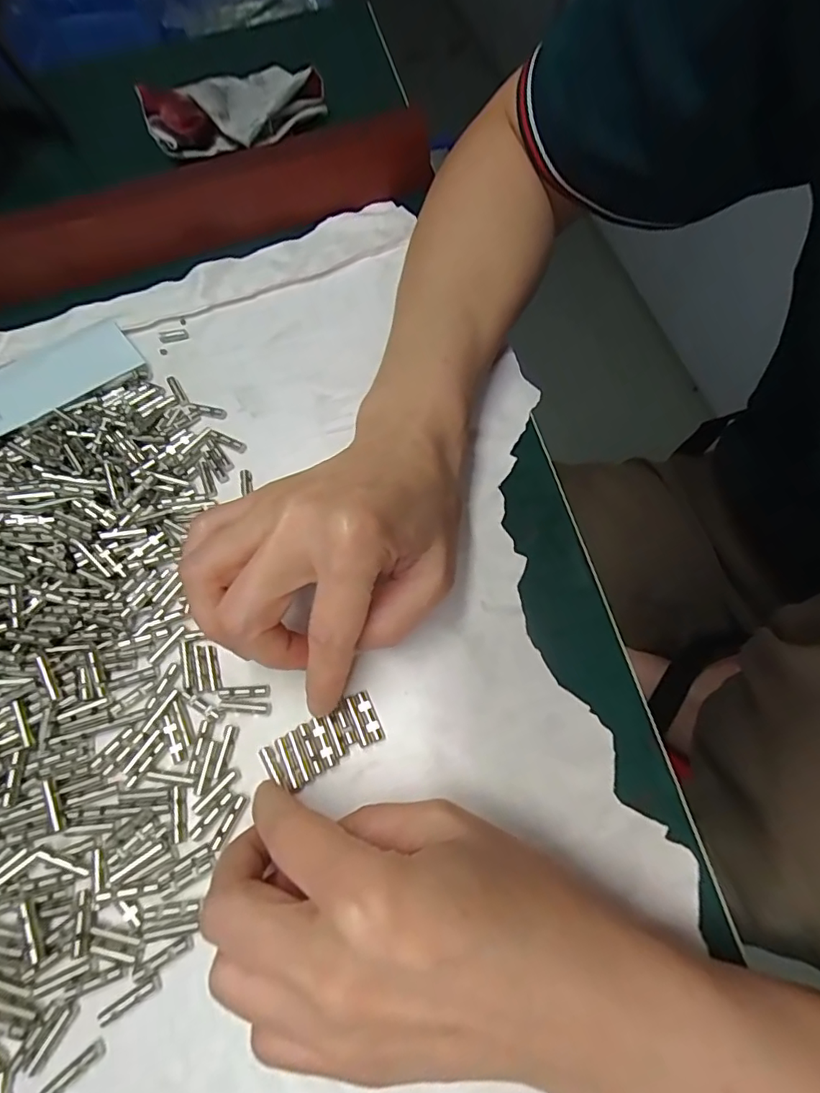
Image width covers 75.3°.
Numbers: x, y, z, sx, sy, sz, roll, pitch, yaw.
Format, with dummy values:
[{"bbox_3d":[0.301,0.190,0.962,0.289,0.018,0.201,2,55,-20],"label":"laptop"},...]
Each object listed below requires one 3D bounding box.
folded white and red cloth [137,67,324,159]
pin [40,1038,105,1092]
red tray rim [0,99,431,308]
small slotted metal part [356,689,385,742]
[{"bbox_3d":[-0.128,-0.318,0.381,0.118,0.035,0.094,-25,66,-9],"label":"folded white and red cloth"},{"bbox_3d":[-0.110,0.171,0.172,0.023,0.004,0.005,-36,68,-13],"label":"pin"},{"bbox_3d":[-0.171,-0.194,0.319,0.386,0.042,0.030,-19,65,-6],"label":"red tray rim"},{"bbox_3d":[-0.016,0.067,0.211,0.006,0.004,0.020,-23,66,-8],"label":"small slotted metal part"}]

